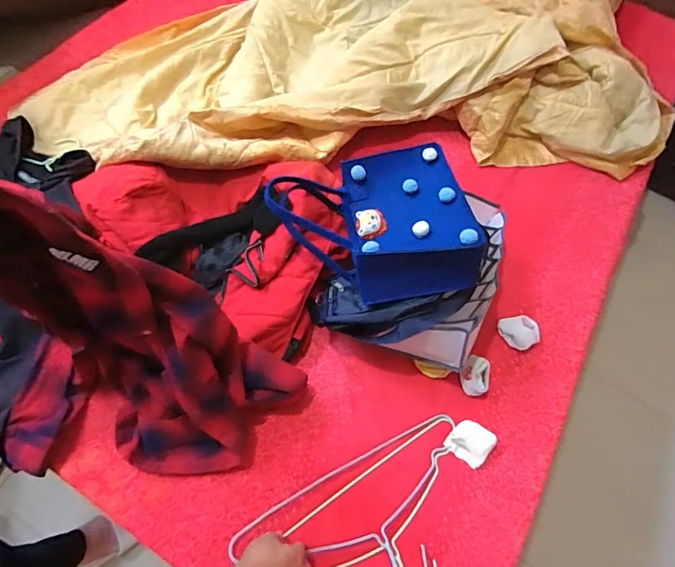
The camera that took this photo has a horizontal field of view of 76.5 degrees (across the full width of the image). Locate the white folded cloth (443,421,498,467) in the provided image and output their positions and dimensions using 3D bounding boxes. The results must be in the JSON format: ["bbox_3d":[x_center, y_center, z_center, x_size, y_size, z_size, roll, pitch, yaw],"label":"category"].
[{"bbox_3d":[0.243,0.289,0.780,0.070,0.029,0.065,39,68,12],"label":"white folded cloth"}]

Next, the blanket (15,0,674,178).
[{"bbox_3d":[0.188,-0.725,1.190,1.417,0.190,1.552,22,65,7],"label":"blanket"}]

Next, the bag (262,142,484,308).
[{"bbox_3d":[0.055,-0.112,0.776,0.333,0.121,0.308,-5,62,-1],"label":"bag"}]

